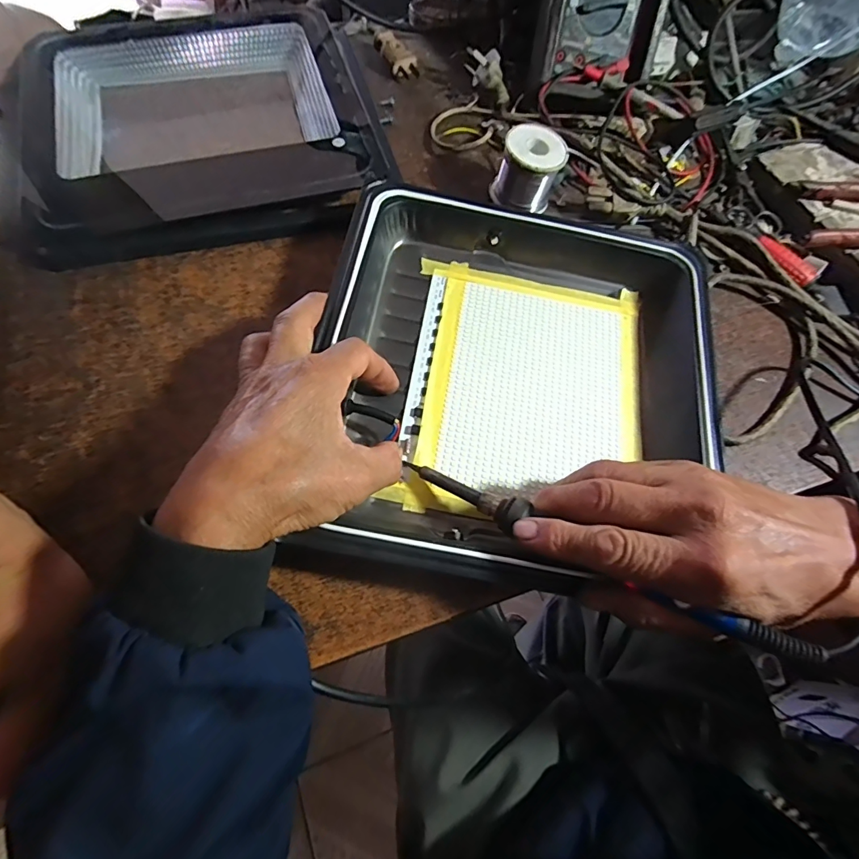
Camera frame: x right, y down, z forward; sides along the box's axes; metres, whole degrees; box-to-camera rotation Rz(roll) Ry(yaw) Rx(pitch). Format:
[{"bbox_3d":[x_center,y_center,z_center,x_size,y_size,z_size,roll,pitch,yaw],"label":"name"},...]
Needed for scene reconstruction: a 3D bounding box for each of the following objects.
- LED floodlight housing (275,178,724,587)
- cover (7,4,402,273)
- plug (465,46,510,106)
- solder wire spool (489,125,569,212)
[{"bbox_3d":[0.064,-0.039,0.300,0.252,0.046,0.272,6,66,0],"label":"LED floodlight housing"},{"bbox_3d":[-0.194,-0.271,0.394,0.287,0.030,0.272,-14,67,-9],"label":"cover"},{"bbox_3d":[0.060,-0.350,0.444,0.022,0.026,0.061,-39,95,-18],"label":"plug"},{"bbox_3d":[0.082,-0.217,0.375,0.052,0.052,0.047,13,66,3],"label":"solder wire spool"}]

